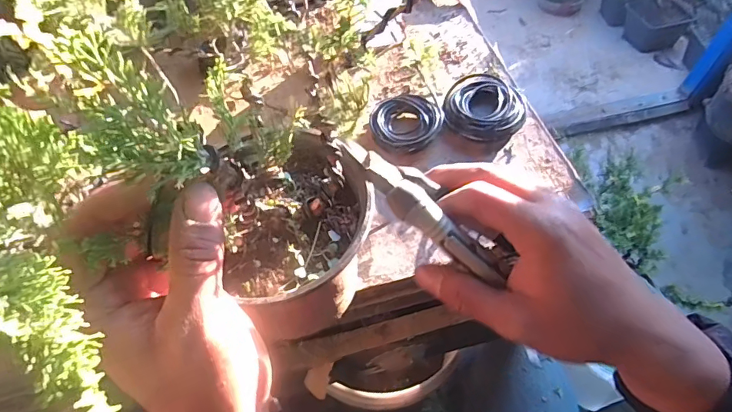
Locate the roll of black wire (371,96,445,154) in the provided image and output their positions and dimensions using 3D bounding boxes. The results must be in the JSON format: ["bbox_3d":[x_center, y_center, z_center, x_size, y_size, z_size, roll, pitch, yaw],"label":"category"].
[{"bbox_3d":[0.045,-0.094,0.513,0.073,0.023,0.071,-1,57,1],"label":"roll of black wire"}]

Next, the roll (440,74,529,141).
[{"bbox_3d":[0.133,-0.115,0.521,0.092,0.024,0.089,-1,57,1],"label":"roll"}]

